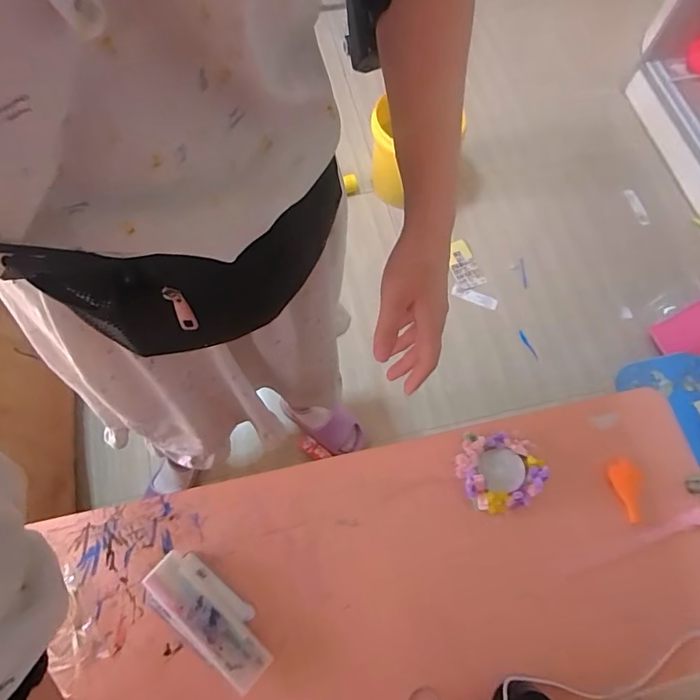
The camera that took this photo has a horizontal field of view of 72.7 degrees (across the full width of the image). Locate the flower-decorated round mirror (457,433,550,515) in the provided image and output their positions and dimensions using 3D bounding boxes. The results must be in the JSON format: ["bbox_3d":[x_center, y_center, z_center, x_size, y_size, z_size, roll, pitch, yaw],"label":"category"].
[{"bbox_3d":[0.162,0.131,0.514,0.091,0.021,0.081,1,68,-2],"label":"flower-decorated round mirror"}]

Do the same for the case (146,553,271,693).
[{"bbox_3d":[-0.134,0.253,0.451,0.136,0.026,0.059,36,71,11],"label":"case"}]

